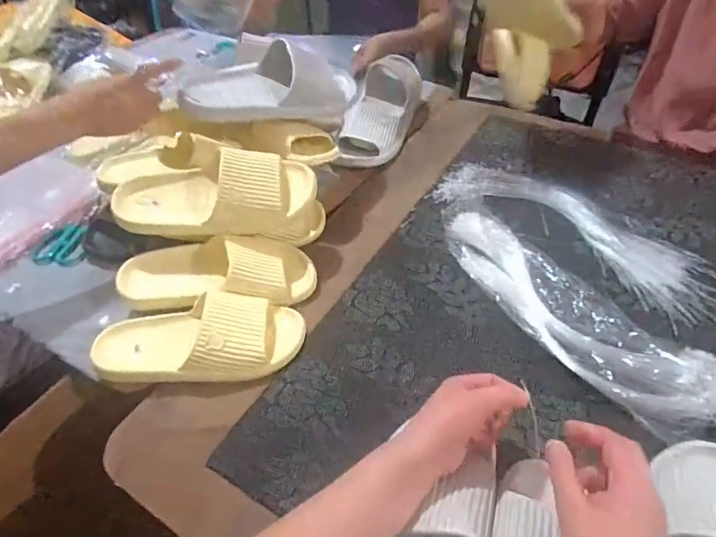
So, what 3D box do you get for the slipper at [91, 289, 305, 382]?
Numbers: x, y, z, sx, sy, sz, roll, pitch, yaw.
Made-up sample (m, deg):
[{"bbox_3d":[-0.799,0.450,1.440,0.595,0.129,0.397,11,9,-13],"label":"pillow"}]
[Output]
[{"bbox_3d":[-0.193,0.081,0.557,0.244,0.076,0.110,0,46,0],"label":"slipper"}]

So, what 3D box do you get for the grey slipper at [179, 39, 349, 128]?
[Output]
[{"bbox_3d":[-0.130,-0.266,0.668,0.235,0.079,0.118,-13,47,-10],"label":"grey slipper"}]

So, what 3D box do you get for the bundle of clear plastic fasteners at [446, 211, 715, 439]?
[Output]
[{"bbox_3d":[0.271,0.047,0.601,0.131,0.039,0.444,-26,51,-24],"label":"bundle of clear plastic fasteners"}]

